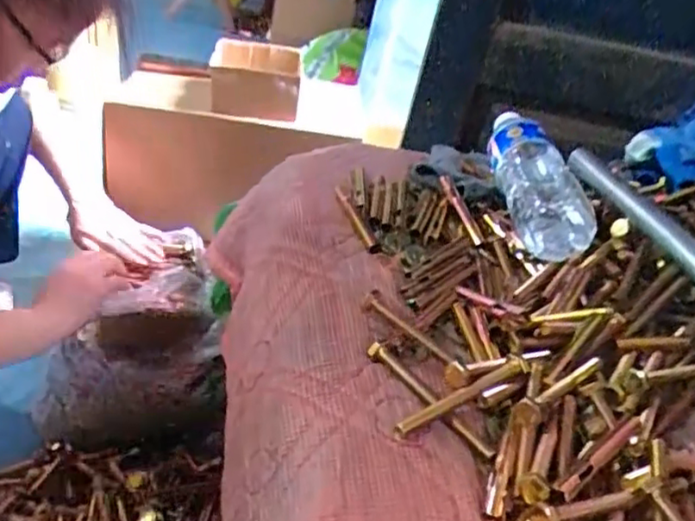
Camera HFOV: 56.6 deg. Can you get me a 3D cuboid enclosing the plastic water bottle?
[{"bbox_3d":[0.181,-0.077,0.618,0.060,0.077,0.187,9,31,-8],"label":"plastic water bottle"}]

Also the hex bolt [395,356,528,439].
[{"bbox_3d":[0.074,0.085,0.412,0.107,0.014,0.010,-15,38,-29],"label":"hex bolt"}]

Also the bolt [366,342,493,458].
[{"bbox_3d":[0.052,0.087,0.419,0.013,0.013,0.107,-15,41,-40],"label":"bolt"}]

